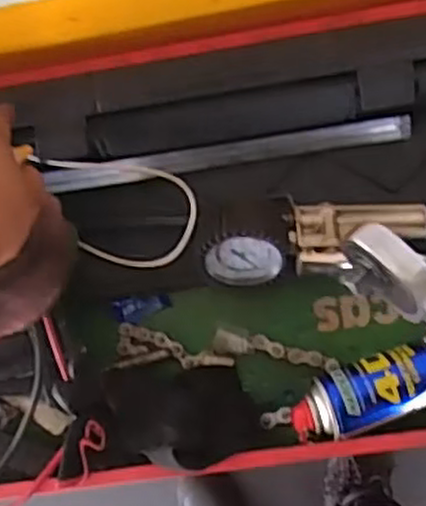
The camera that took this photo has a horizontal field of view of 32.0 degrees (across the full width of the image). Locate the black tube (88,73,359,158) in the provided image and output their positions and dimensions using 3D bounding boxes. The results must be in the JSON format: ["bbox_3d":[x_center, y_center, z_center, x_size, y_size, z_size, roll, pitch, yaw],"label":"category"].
[{"bbox_3d":[0.008,-0.107,0.582,0.207,0.022,0.030,-9,84,5],"label":"black tube"}]

